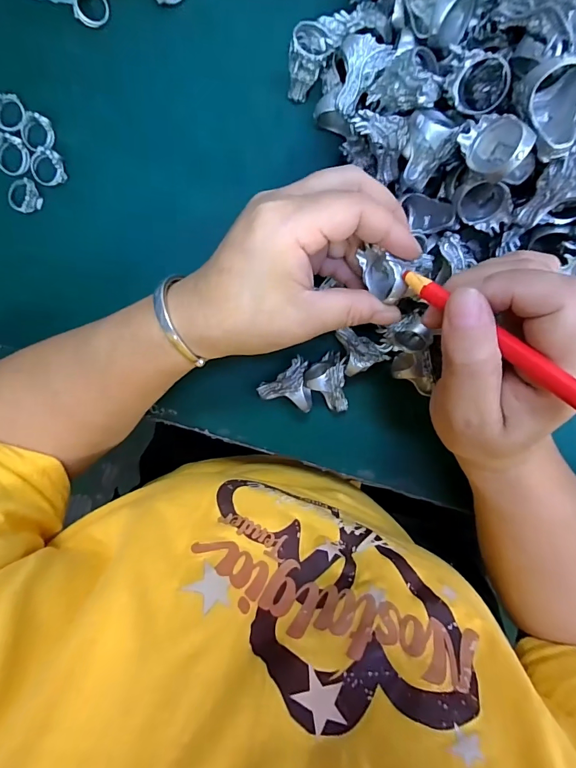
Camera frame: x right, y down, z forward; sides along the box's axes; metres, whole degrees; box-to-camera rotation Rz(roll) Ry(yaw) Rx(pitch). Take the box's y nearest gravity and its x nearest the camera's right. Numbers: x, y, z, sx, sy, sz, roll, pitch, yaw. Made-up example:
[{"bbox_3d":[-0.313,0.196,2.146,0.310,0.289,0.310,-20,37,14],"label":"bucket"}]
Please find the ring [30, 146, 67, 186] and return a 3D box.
[{"bbox_3d":[-0.160,-0.144,0.265,0.022,0.004,0.023,0,99,3],"label":"ring"}]

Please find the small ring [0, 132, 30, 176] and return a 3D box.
[{"bbox_3d":[-0.182,-0.150,0.262,0.024,0.008,0.023,0,99,3],"label":"small ring"}]

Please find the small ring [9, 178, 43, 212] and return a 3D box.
[{"bbox_3d":[-0.177,-0.125,0.269,0.021,0.005,0.020,0,99,3],"label":"small ring"}]

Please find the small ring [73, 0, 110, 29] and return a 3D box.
[{"bbox_3d":[-0.121,-0.235,0.249,0.017,0.008,0.023,31,99,-2],"label":"small ring"}]

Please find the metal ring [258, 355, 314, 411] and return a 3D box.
[{"bbox_3d":[0.002,-0.002,0.272,0.037,0.023,0.033,19,98,0],"label":"metal ring"}]

